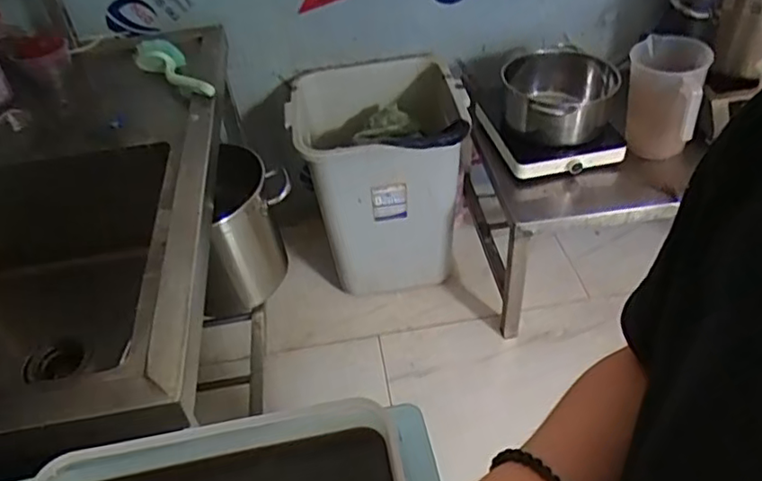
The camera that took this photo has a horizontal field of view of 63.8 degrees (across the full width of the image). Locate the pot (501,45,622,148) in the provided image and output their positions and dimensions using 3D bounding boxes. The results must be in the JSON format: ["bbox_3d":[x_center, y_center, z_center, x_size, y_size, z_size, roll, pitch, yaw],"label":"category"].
[{"bbox_3d":[0.455,-0.372,1.564,0.264,0.138,0.308,-2,42,5],"label":"pot"}]

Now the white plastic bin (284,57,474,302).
[{"bbox_3d":[0.013,-0.172,1.717,0.433,0.524,0.460,-15,43,-10],"label":"white plastic bin"}]

